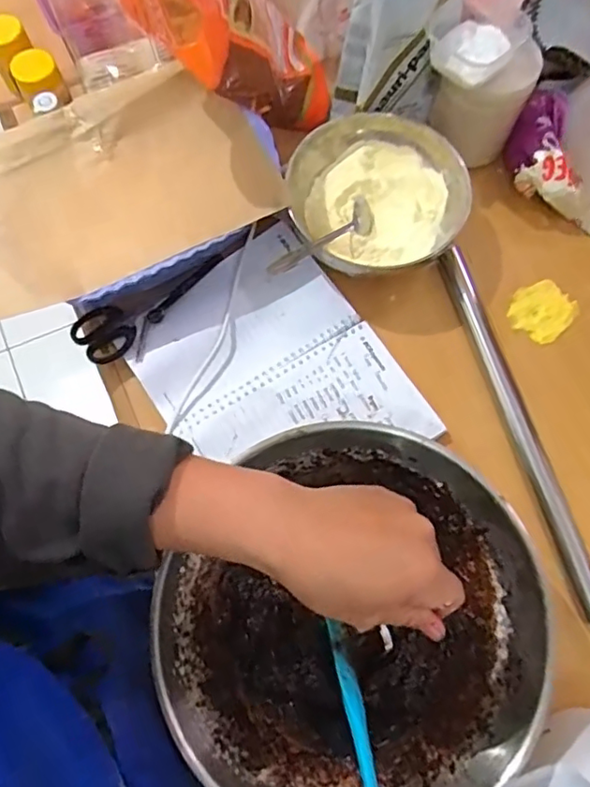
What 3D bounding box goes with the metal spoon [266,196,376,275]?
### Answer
[{"bbox_3d":[0.029,-0.141,0.521,0.024,0.026,0.152,40,51,13],"label":"metal spoon"}]

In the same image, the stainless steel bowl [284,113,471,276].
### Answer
[{"bbox_3d":[0.083,-0.190,0.566,0.166,0.061,0.154,0,70,0],"label":"stainless steel bowl"}]

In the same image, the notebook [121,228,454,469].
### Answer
[{"bbox_3d":[-0.024,-0.021,0.534,0.206,0.009,0.243,-32,73,-10],"label":"notebook"}]

